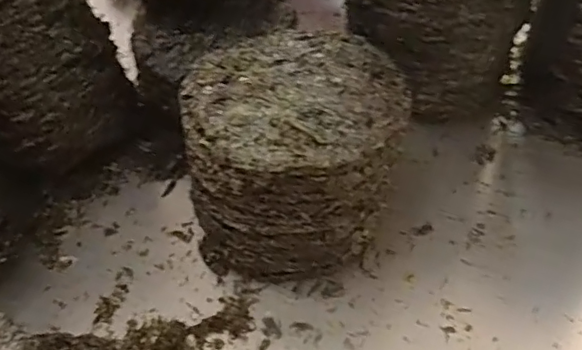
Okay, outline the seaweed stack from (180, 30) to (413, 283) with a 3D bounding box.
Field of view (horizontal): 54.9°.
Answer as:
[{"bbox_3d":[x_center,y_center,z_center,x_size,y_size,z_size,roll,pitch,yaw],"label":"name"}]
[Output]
[{"bbox_3d":[0.006,-0.016,0.545,0.191,0.166,0.187,4,47,8],"label":"seaweed stack"}]

